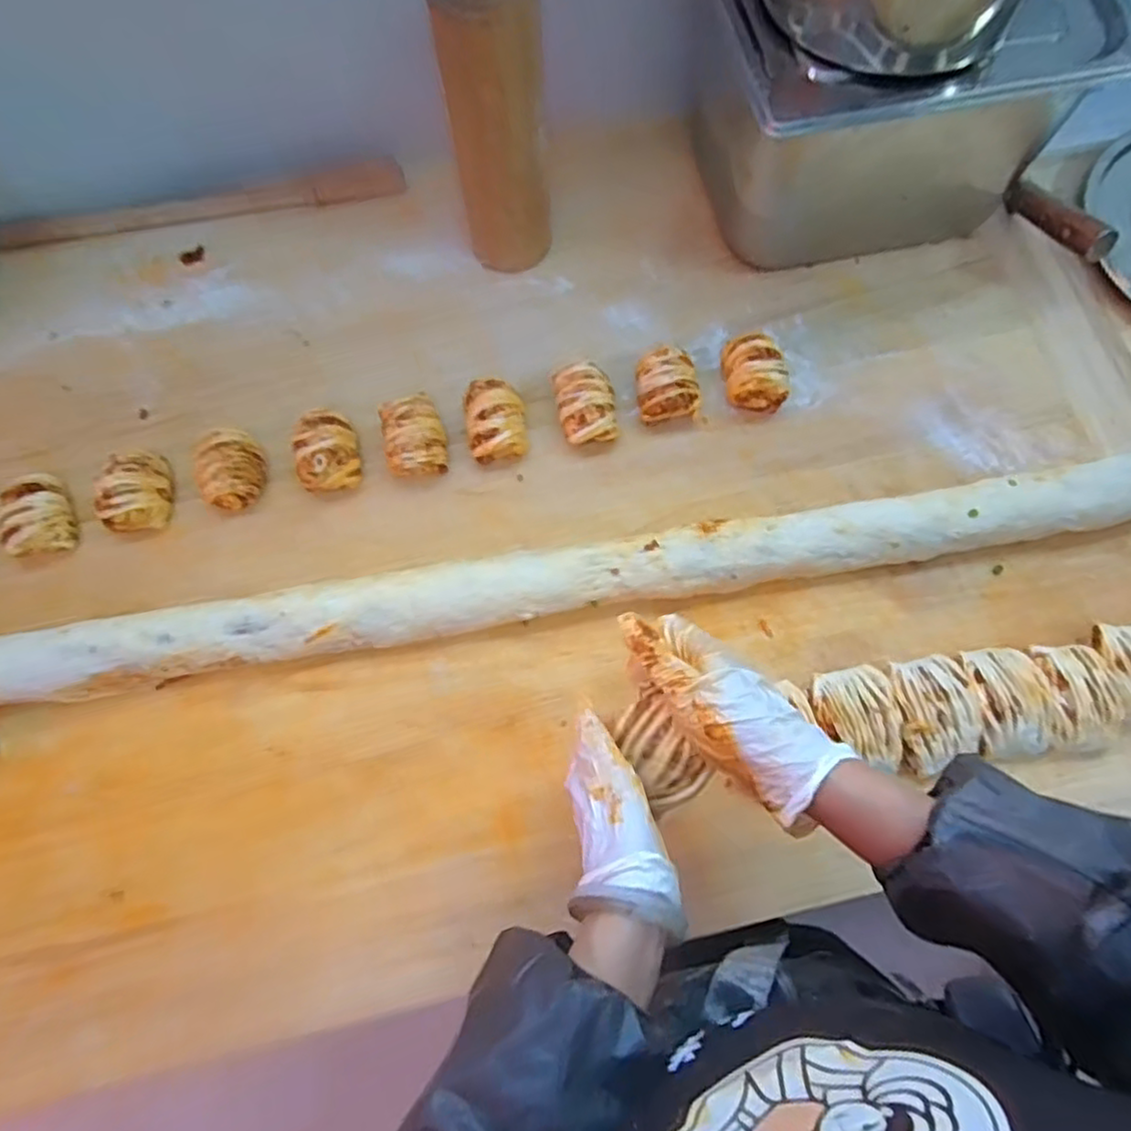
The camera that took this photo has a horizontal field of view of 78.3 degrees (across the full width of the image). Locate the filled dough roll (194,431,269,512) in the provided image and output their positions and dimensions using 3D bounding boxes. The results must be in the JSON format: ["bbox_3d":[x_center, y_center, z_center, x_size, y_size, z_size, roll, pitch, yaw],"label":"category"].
[{"bbox_3d":[-0.297,-0.087,0.615,0.052,0.043,0.070,-11,70,-4],"label":"filled dough roll"}]

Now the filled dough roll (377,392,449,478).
[{"bbox_3d":[-0.137,-0.118,0.628,0.052,0.045,0.069,-15,70,-5],"label":"filled dough roll"}]

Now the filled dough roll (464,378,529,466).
[{"bbox_3d":[-0.064,-0.135,0.634,0.055,0.038,0.075,-9,70,-3],"label":"filled dough roll"}]

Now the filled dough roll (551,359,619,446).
[{"bbox_3d":[0.019,-0.149,0.638,0.055,0.040,0.080,-11,70,-4],"label":"filled dough roll"}]

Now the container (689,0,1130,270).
[{"bbox_3d":[0.285,-0.440,0.658,0.323,0.205,0.233,-6,69,-2],"label":"container"}]

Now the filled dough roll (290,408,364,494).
[{"bbox_3d":[-0.215,-0.104,0.624,0.054,0.040,0.075,-10,70,-4],"label":"filled dough roll"}]

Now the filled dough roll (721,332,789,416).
[{"bbox_3d":[0.177,-0.179,0.643,0.056,0.048,0.067,-4,69,-1],"label":"filled dough roll"}]

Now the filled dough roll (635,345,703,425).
[{"bbox_3d":[0.095,-0.166,0.645,0.060,0.039,0.070,-10,70,-4],"label":"filled dough roll"}]

